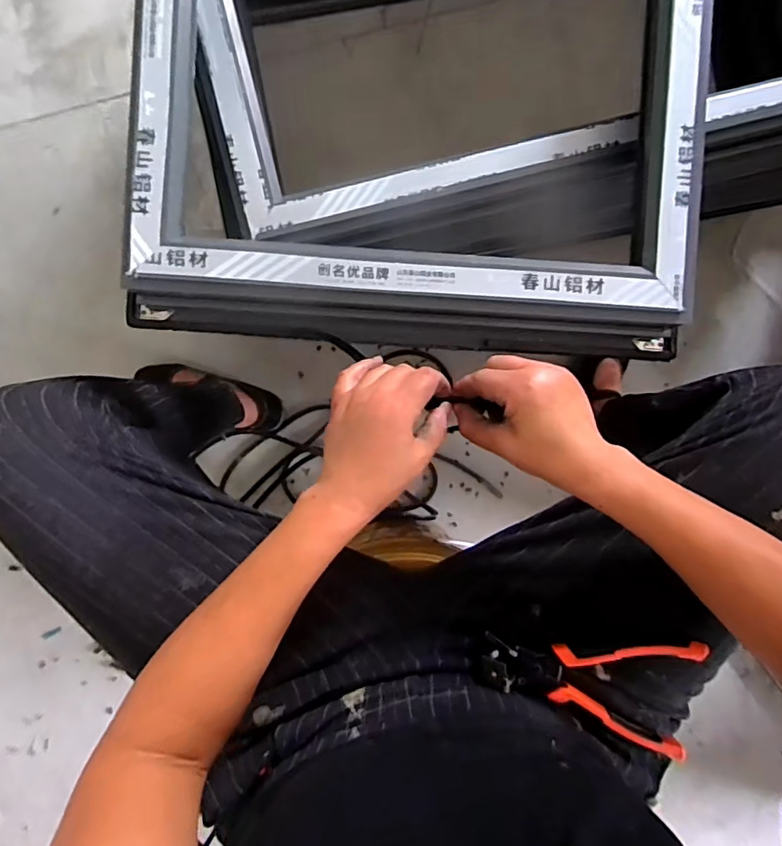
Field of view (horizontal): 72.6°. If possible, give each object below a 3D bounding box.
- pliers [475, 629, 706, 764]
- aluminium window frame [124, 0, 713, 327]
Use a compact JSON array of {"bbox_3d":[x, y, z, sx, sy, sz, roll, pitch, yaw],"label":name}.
[{"bbox_3d":[0.158,0.201,0.428,0.164,0.025,0.087,13,92,-1],"label":"pliers"},{"bbox_3d":[0.043,-0.506,0.480,0.510,0.060,0.843,3,92,0],"label":"aluminium window frame"}]

